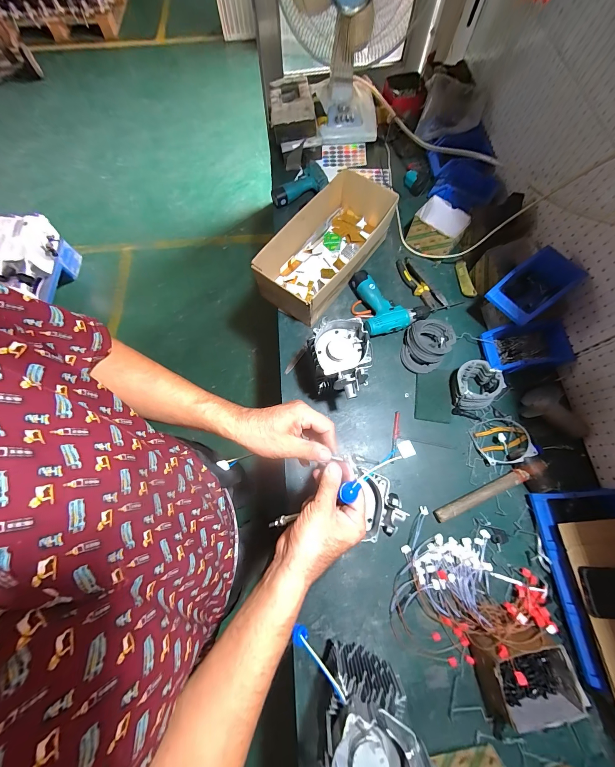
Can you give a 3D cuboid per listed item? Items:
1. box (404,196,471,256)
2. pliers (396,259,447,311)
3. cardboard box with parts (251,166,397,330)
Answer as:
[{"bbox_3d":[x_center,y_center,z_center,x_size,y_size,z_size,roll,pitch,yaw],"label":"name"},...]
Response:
[{"bbox_3d":[0.400,-0.469,0.854,0.154,0.093,0.124,34,75,10],"label":"box"},{"bbox_3d":[0.337,-0.298,0.836,0.053,0.027,0.206,-33,75,-10],"label":"pliers"},{"bbox_3d":[0.062,-0.388,0.808,0.205,0.137,0.439,36,75,11],"label":"cardboard box with parts"}]

